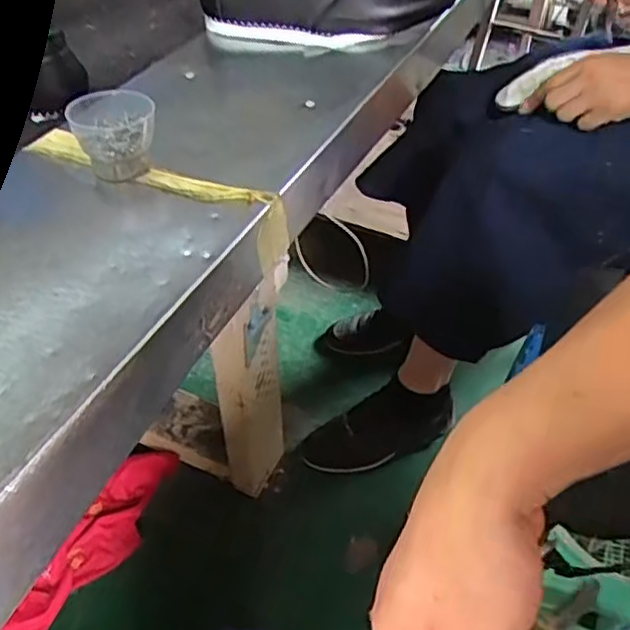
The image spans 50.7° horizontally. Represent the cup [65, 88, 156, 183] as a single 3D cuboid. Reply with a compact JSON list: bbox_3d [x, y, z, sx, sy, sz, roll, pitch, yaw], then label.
[{"bbox_3d":[-0.153,-0.138,0.515,0.065,0.052,0.054,-16,47,-14],"label":"cup"}]

